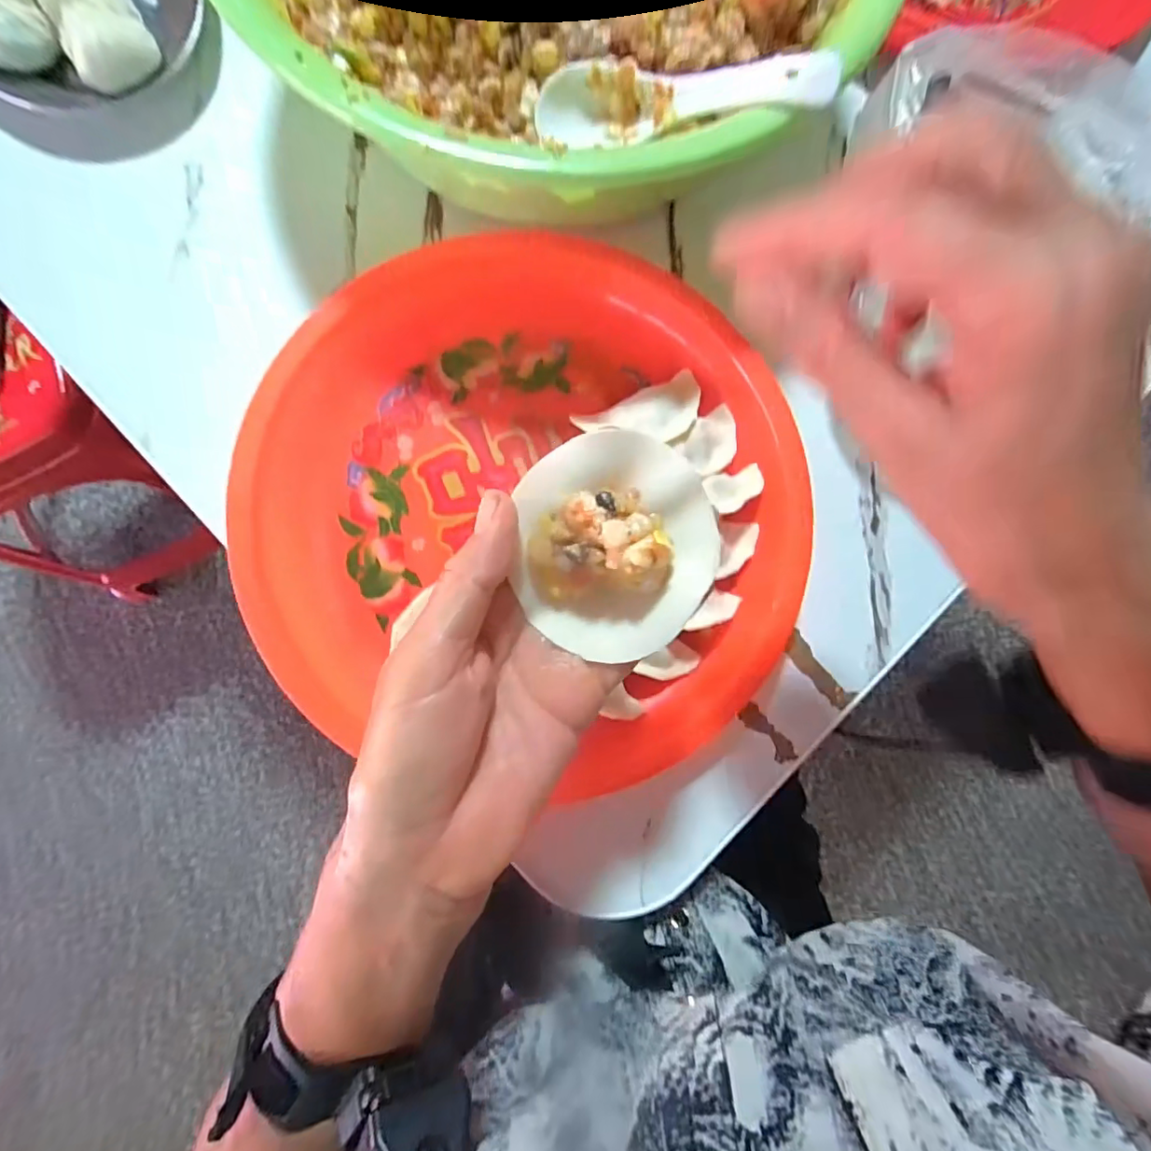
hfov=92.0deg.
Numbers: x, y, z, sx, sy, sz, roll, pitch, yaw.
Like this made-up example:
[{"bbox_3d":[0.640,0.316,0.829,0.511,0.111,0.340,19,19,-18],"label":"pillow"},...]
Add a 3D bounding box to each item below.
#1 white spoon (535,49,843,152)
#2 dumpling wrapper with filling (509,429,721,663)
[{"bbox_3d":[0.047,-0.220,0.256,0.134,0.023,0.030,12,82,22],"label":"white spoon"},{"bbox_3d":[0.015,-0.011,0.190,0.067,0.028,0.075,-1,84,-5],"label":"dumpling wrapper with filling"}]

